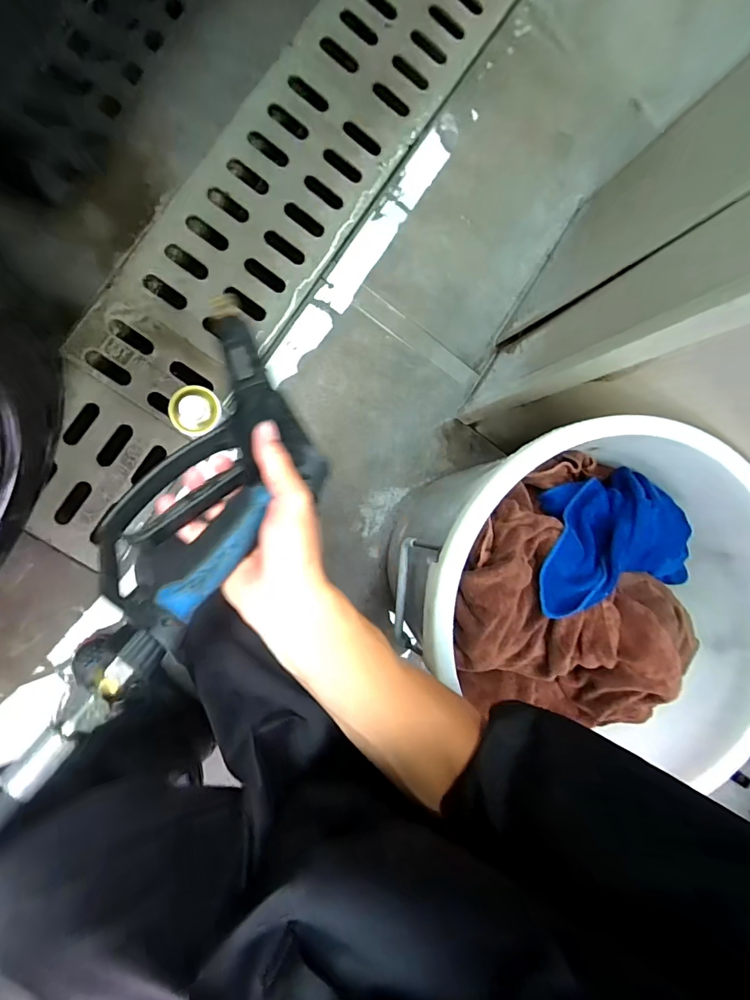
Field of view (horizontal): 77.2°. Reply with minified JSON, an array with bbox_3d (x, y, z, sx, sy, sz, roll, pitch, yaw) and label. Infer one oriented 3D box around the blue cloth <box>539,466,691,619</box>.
[{"bbox_3d":[0.275,0.041,0.527,0.223,0.091,0.137,-3,92,-11],"label":"blue cloth"}]

